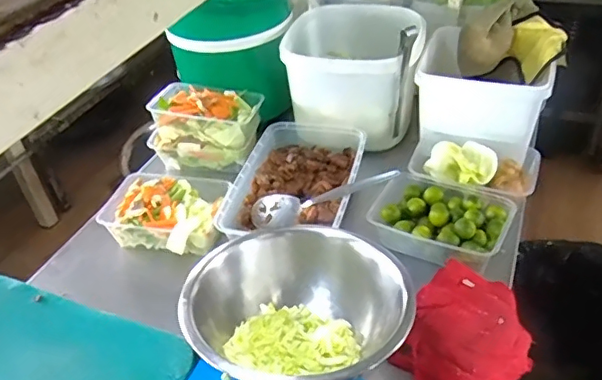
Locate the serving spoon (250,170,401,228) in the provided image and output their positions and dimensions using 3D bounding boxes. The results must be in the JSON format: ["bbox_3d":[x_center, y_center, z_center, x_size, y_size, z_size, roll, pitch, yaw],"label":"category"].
[{"bbox_3d":[0.028,0.008,0.751,0.209,0.020,0.046,-17,40,16],"label":"serving spoon"}]

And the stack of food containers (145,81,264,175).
[{"bbox_3d":[-0.155,-0.108,0.935,0.173,0.100,0.115,4,40,12],"label":"stack of food containers"}]

